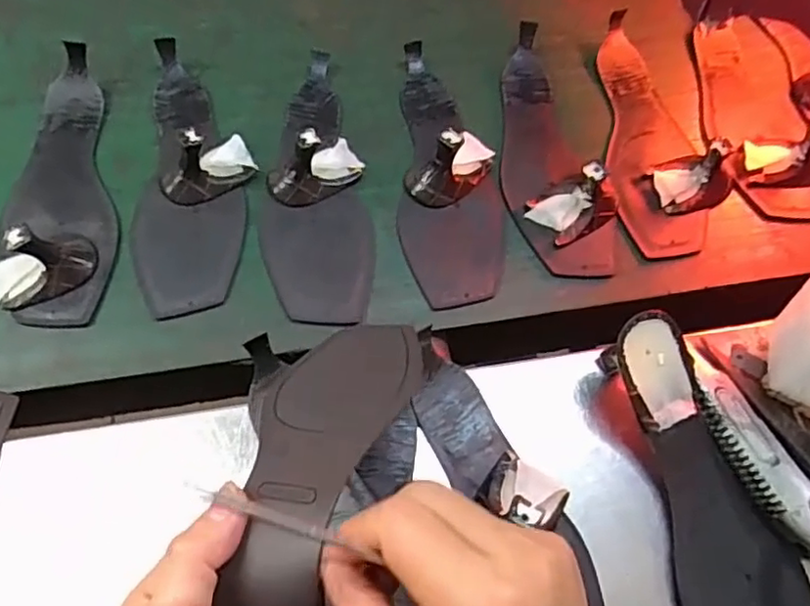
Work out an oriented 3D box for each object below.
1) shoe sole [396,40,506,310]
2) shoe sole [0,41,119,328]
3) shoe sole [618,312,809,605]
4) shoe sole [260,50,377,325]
[{"bbox_3d":[0.035,-0.114,0.487,0.083,0.042,0.244,2,62,-3],"label":"shoe sole"},{"bbox_3d":[-0.261,-0.091,0.459,0.083,0.041,0.235,-11,64,-10],"label":"shoe sole"},{"bbox_3d":[0.181,0.121,0.365,0.079,0.024,0.232,-14,77,-11],"label":"shoe sole"},{"bbox_3d":[-0.070,-0.110,0.479,0.083,0.048,0.253,-3,63,-6],"label":"shoe sole"}]

